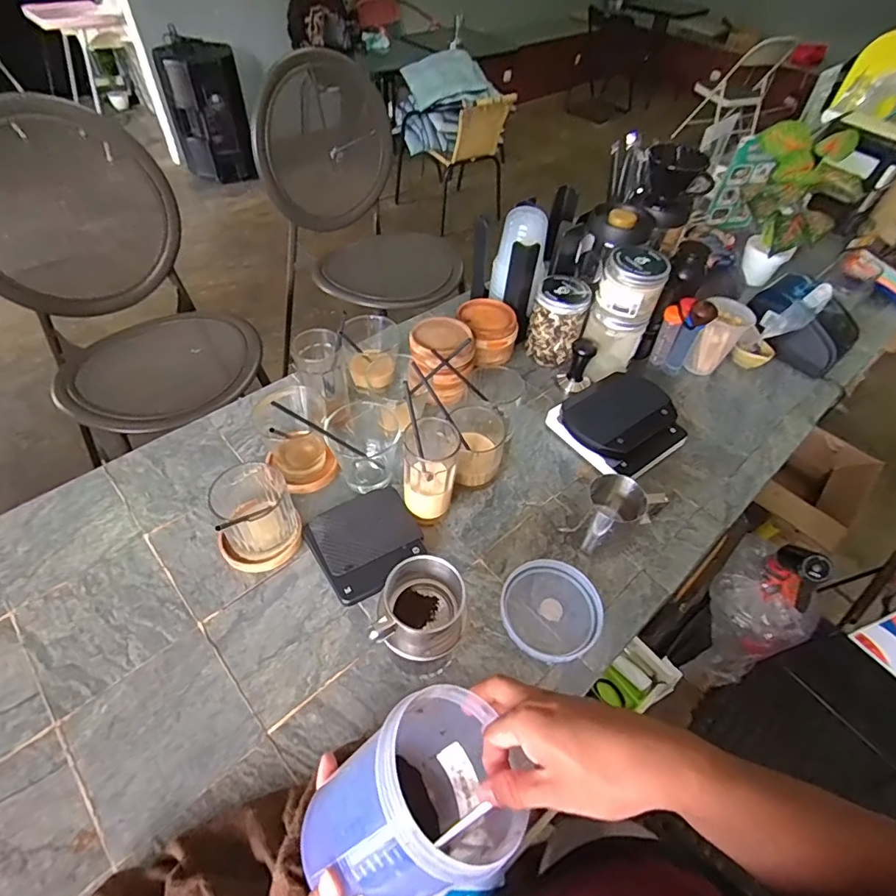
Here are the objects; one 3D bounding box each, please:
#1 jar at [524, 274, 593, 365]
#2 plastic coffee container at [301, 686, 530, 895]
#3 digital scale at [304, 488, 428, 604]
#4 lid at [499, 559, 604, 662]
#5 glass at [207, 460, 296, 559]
[{"bbox_3d":[0.194,-0.227,0.888,0.088,0.128,0.098,17,51,10],"label":"jar"},{"bbox_3d":[-0.022,0.275,0.385,0.122,0.155,0.125,37,26,7],"label":"plastic coffee container"},{"bbox_3d":[-0.101,0.117,0.641,0.131,0.024,0.127,-27,57,-23],"label":"digital scale"},{"bbox_3d":[0.123,0.192,0.602,0.117,0.016,0.112,2,50,-2],"label":"lid"},{"bbox_3d":[-0.230,0.079,0.610,0.082,0.108,0.082,2,50,-2],"label":"glass"}]

